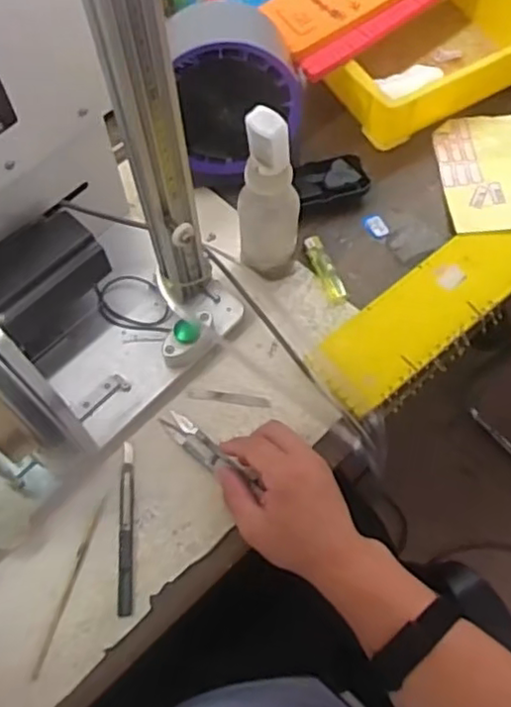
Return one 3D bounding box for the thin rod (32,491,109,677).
[{"bbox_3d":[-0.156,0.193,0.541,0.008,0.005,0.145,14,66,7],"label":"thin rod"}]

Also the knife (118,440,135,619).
[{"bbox_3d":[-0.112,0.149,0.559,0.012,0.007,0.143,-3,65,-1],"label":"knife"}]

